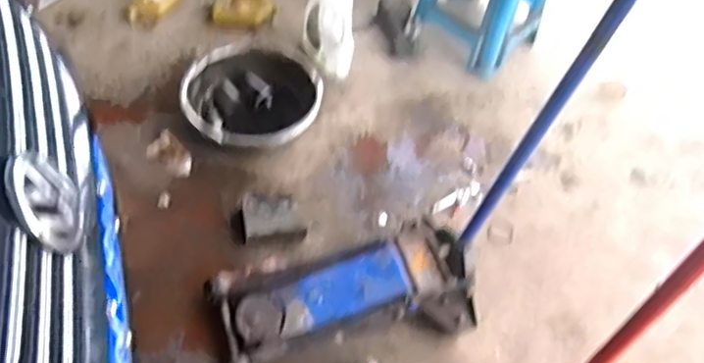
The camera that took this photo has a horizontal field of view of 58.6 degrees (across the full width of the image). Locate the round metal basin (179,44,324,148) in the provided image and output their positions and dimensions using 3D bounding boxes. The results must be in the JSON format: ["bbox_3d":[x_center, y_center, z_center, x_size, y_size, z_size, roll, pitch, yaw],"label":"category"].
[{"bbox_3d":[-0.301,-0.243,1.910,0.403,0.148,0.372,17,54,8],"label":"round metal basin"}]

